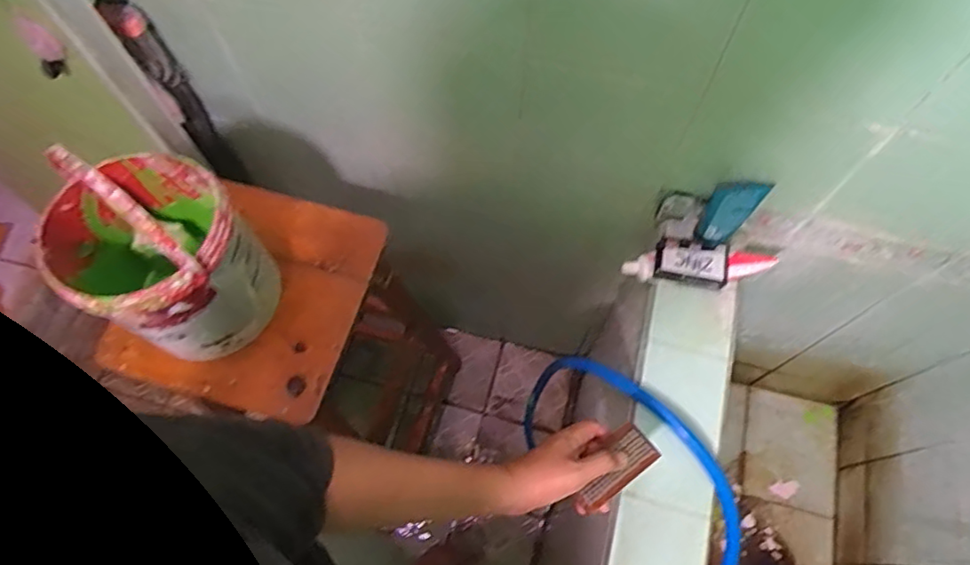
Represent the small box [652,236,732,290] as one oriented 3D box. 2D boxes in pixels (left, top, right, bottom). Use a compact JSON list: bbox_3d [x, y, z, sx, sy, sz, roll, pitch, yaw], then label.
[{"bbox_3d":[0.288,-0.029,0.817,0.098,0.021,0.059,12,66,6],"label":"small box"}]

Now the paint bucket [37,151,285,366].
[{"bbox_3d":[-0.382,-0.044,0.675,0.211,0.264,0.186,42,73,17],"label":"paint bucket"}]

